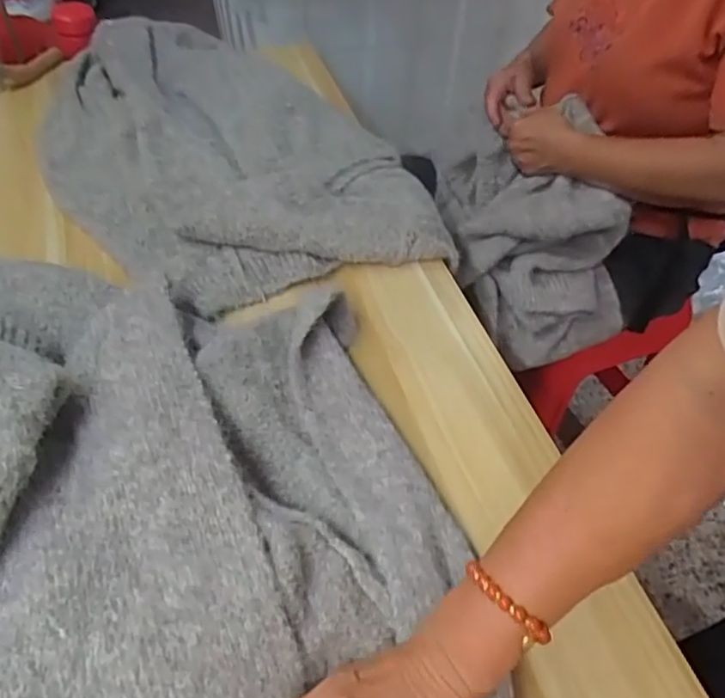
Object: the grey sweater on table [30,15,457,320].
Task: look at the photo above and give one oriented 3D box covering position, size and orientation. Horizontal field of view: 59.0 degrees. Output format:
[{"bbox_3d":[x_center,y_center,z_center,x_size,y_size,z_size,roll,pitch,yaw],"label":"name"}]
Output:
[{"bbox_3d":[-0.181,-0.262,0.783,0.382,0.081,0.549,-24,55,-25],"label":"grey sweater on table"}]

